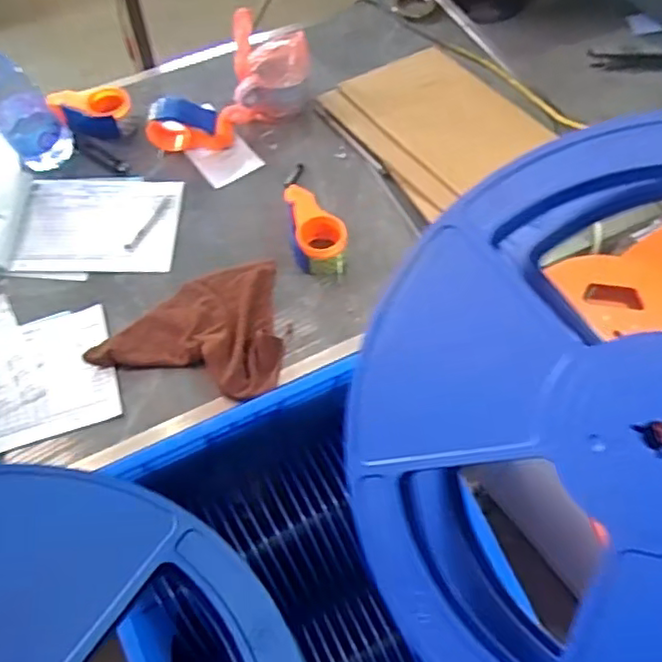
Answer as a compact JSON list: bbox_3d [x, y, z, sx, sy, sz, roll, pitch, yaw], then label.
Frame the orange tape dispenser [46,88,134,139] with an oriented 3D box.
[{"bbox_3d":[-0.455,-0.422,1.203,0.149,0.049,0.085,4,61,3],"label":"orange tape dispenser"}]

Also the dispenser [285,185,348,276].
[{"bbox_3d":[-0.023,-0.169,1.063,0.090,0.078,0.127,-9,61,-4],"label":"dispenser"}]

